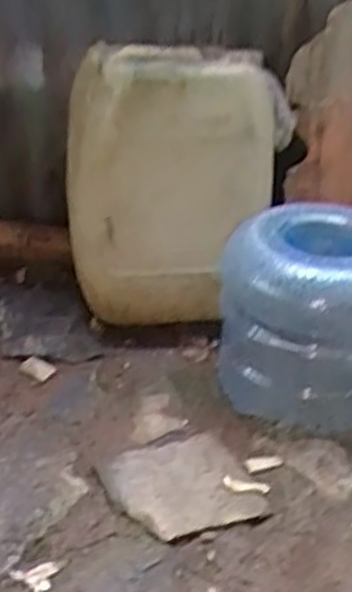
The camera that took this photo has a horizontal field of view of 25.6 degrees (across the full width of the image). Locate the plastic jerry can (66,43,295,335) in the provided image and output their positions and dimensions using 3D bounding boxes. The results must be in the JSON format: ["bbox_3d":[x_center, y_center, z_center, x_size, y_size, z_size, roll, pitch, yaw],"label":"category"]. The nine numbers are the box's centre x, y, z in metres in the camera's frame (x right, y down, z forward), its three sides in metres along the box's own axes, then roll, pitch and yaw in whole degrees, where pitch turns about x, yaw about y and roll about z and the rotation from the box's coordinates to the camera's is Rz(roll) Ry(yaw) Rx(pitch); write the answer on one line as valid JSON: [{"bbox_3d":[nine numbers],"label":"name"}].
[{"bbox_3d":[0.004,-0.154,1.190,0.336,0.403,0.198,-10,38,-14],"label":"plastic jerry can"}]

